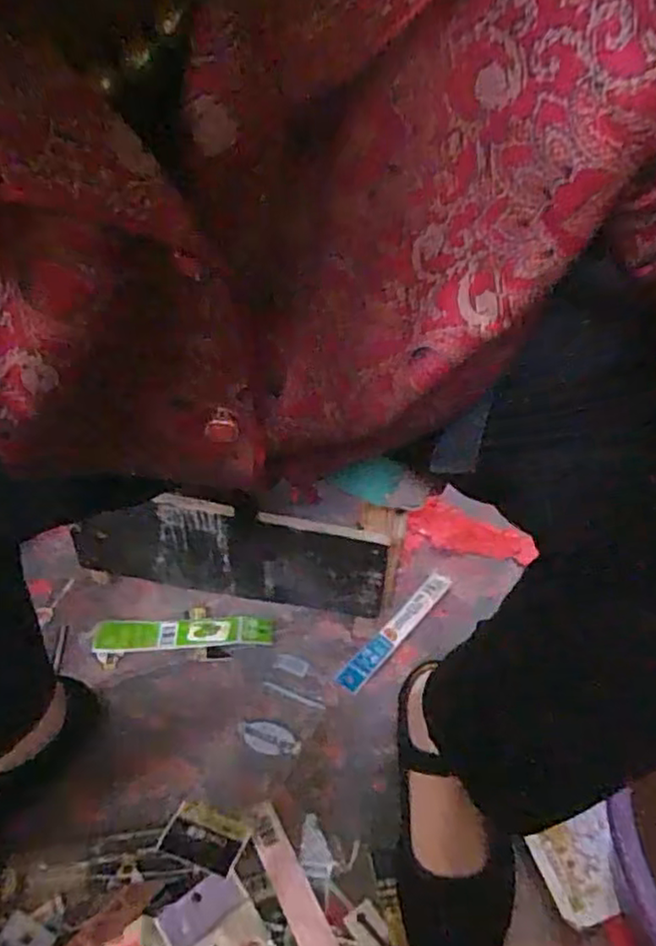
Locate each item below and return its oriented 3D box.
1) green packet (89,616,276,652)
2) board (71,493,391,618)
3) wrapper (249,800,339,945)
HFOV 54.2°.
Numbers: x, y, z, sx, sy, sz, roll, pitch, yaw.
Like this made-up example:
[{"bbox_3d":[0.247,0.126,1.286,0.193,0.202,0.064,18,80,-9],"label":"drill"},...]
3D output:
[{"bbox_3d":[-0.145,0.159,0.646,0.176,0.011,0.035,0,42,-6],"label":"green packet"},{"bbox_3d":[-0.094,0.075,0.596,0.289,0.121,0.015,8,42,4],"label":"board"},{"bbox_3d":[-0.015,0.323,0.470,0.023,0.011,0.165,-19,47,-24],"label":"wrapper"}]

